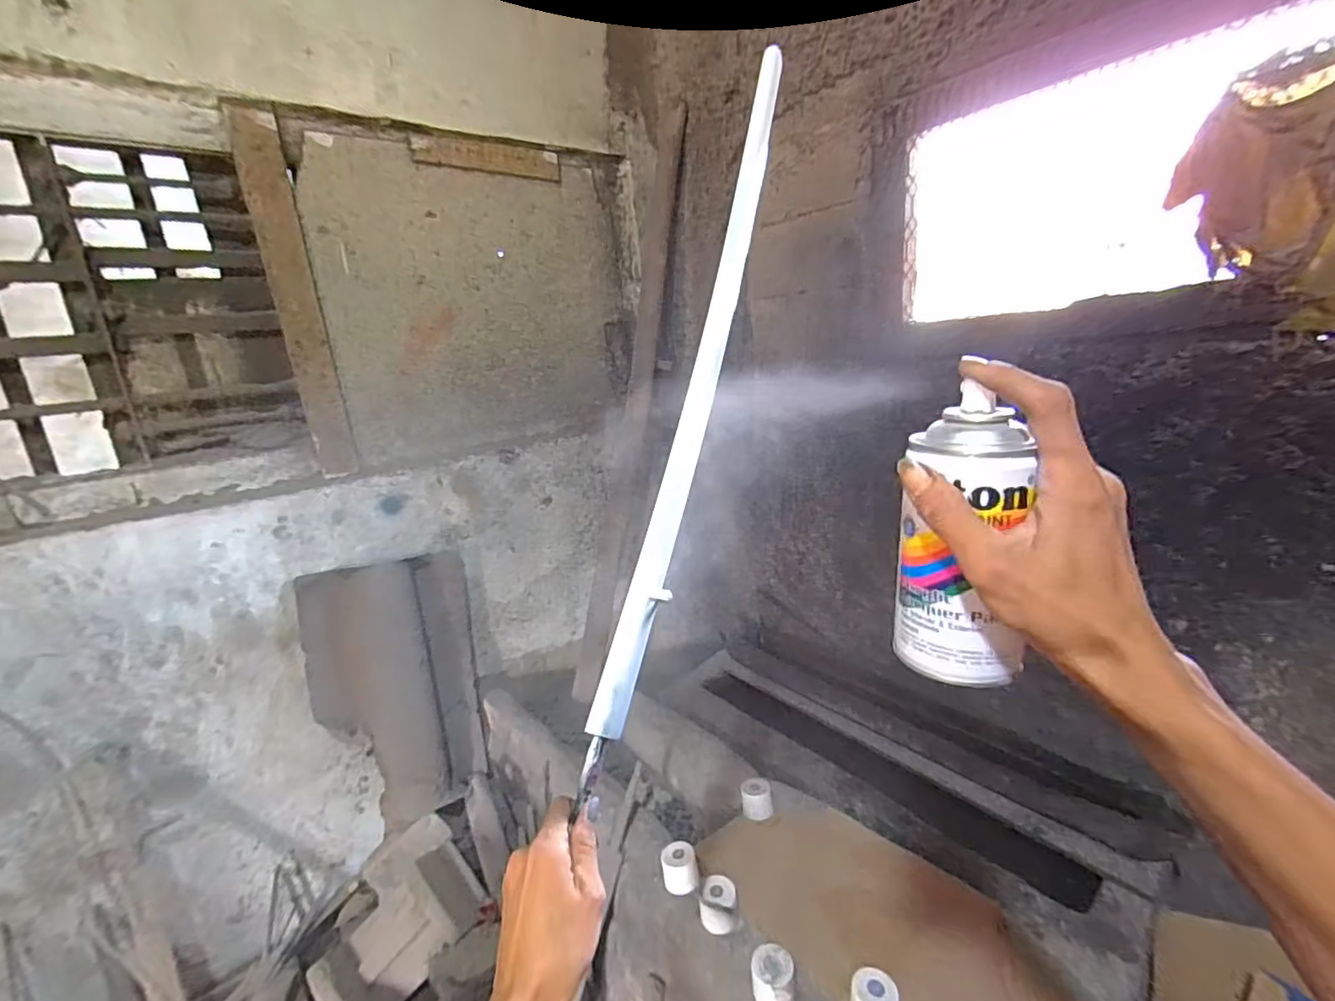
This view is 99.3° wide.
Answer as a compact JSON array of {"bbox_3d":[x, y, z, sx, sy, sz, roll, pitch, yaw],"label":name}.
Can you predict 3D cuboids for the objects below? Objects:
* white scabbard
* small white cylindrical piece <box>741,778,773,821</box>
[{"bbox_3d":[0.038,-0.145,0.543,0.023,0.699,0.049,4,-19,31],"label":"white scabbard"},{"bbox_3d":[0.189,0.624,1.196,0.065,0.047,0.070,-3,15,8],"label":"small white cylindrical piece"}]

